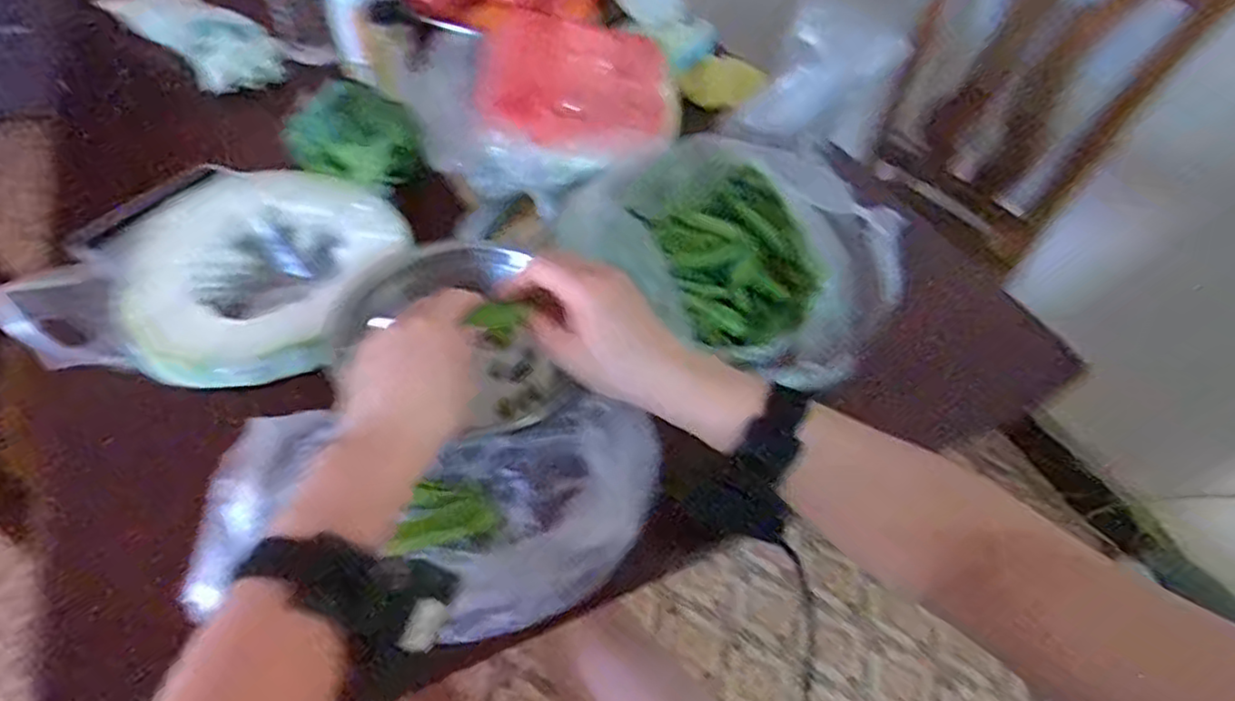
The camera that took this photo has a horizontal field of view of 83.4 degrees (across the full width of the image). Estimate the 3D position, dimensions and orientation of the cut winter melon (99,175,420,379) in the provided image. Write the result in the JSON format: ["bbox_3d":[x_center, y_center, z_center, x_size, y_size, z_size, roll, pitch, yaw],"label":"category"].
[{"bbox_3d":[-0.315,-0.073,0.581,0.218,0.036,0.216,21,50,11],"label":"cut winter melon"}]

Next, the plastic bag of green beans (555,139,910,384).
[{"bbox_3d":[0.104,-0.090,0.598,0.258,0.078,0.194,35,54,22],"label":"plastic bag of green beans"}]

